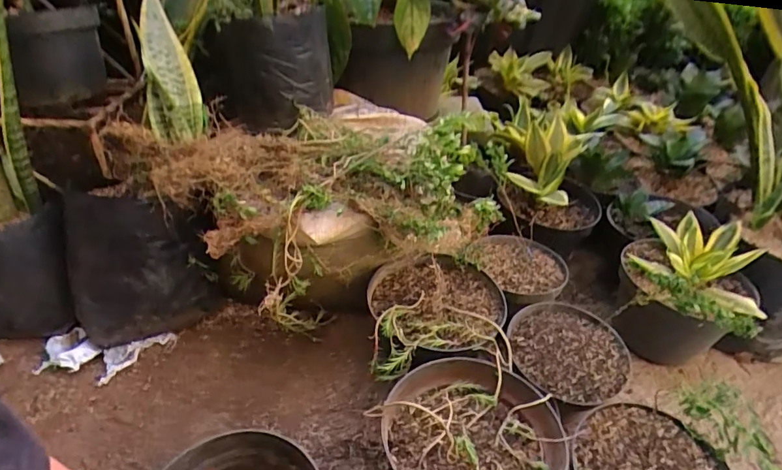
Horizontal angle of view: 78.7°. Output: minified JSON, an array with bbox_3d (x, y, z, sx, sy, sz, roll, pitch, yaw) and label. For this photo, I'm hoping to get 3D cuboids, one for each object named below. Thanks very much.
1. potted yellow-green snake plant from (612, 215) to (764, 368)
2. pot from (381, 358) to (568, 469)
[{"bbox_3d":[0.407,0.085,0.673,0.170,0.165,0.155,24,42,24],"label":"potted yellow-green snake plant"},{"bbox_3d":[0.085,0.250,0.533,0.180,0.134,0.169,3,37,-2],"label":"pot"}]

